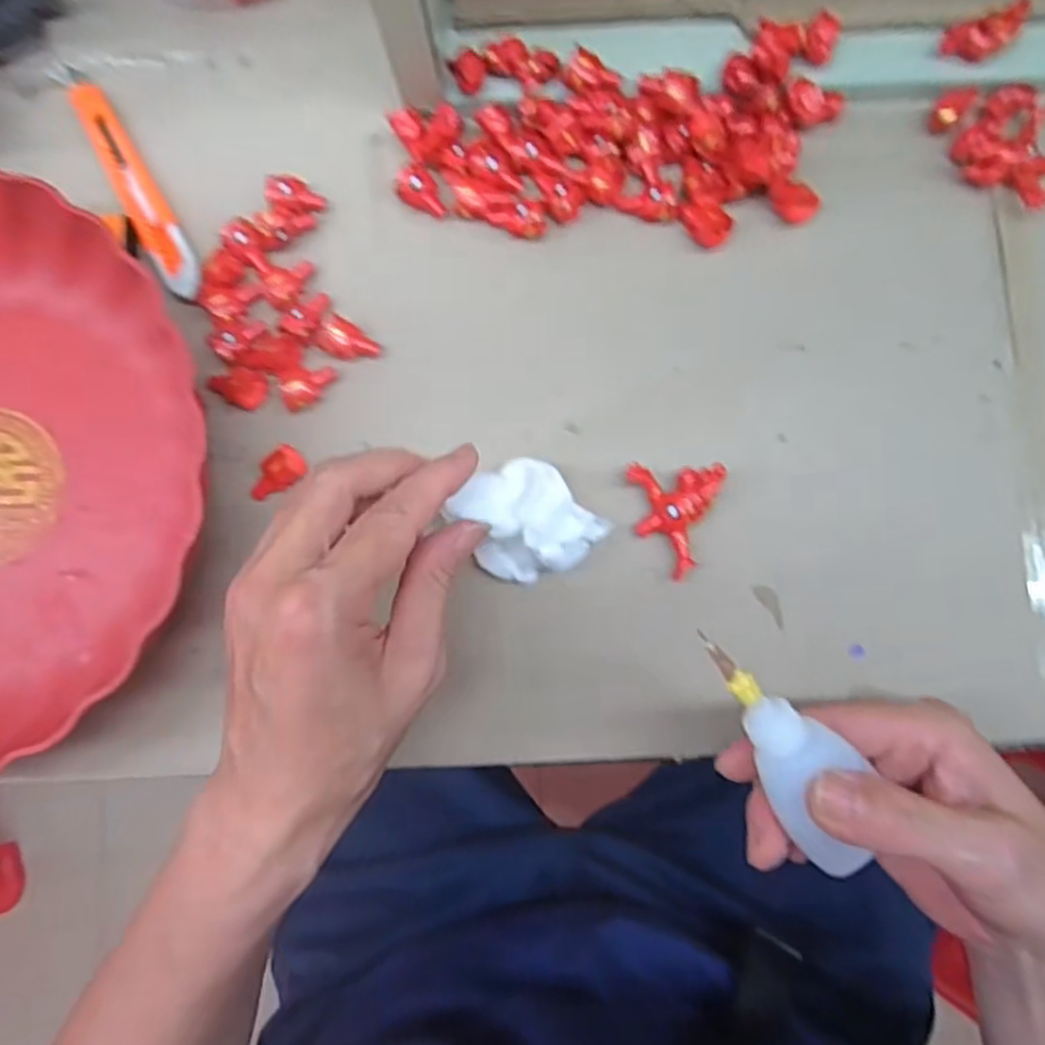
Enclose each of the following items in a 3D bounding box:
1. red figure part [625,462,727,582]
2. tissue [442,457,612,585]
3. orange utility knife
[{"bbox_3d":[0.063,-0.001,0.311,0.038,0.014,0.046,2,82,2],"label":"red figure part"},{"bbox_3d":[0.001,0.000,0.305,0.048,0.021,0.051,-43,83,-4],"label":"tissue"},{"bbox_3d":[-0.181,-0.156,0.348,0.018,0.008,0.122,-31,82,-2],"label":"orange utility knife"}]

